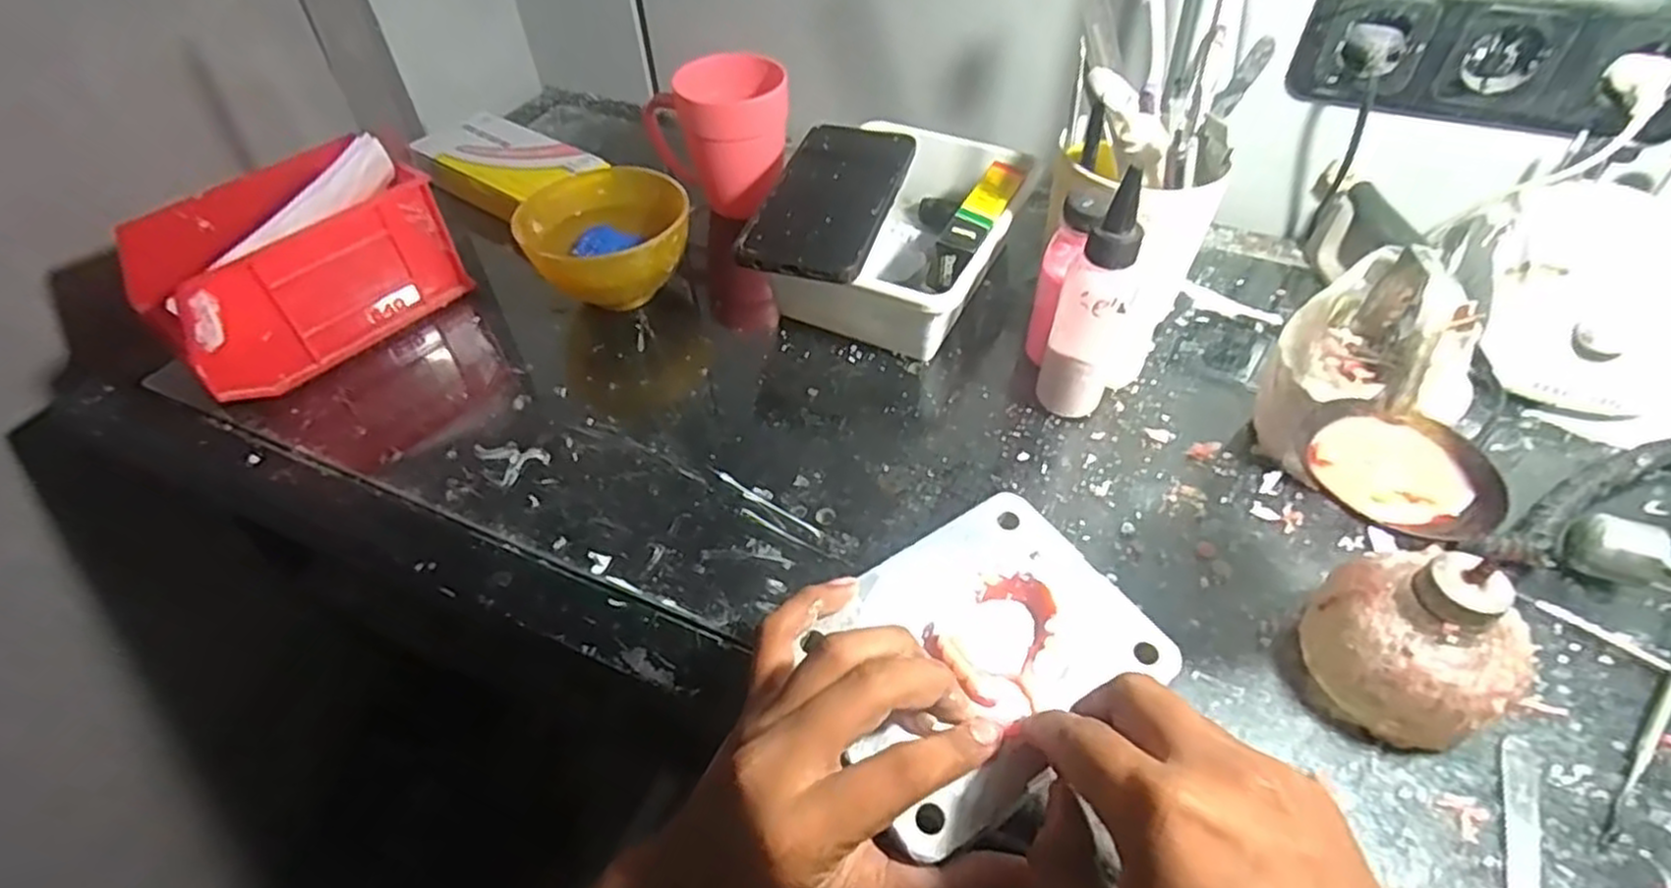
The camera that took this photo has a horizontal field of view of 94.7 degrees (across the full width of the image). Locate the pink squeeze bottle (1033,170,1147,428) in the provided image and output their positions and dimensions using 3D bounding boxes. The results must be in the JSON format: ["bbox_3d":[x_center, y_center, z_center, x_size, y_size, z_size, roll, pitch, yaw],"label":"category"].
[{"bbox_3d":[0.137,-0.070,0.411,0.035,0.143,0.030,22,54,20],"label":"pink squeeze bottle"}]

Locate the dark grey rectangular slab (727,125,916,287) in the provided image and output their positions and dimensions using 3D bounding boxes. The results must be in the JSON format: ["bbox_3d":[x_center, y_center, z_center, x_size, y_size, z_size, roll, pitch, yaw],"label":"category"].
[{"bbox_3d":[-0.001,-0.162,0.498,0.077,0.011,0.165,12,51,12],"label":"dark grey rectangular slab"}]

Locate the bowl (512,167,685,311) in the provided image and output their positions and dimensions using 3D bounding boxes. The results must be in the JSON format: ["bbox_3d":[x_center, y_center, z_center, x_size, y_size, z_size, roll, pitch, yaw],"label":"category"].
[{"bbox_3d":[-0.153,-0.135,0.528,0.106,0.065,0.115,-1,49,1],"label":"bowl"}]

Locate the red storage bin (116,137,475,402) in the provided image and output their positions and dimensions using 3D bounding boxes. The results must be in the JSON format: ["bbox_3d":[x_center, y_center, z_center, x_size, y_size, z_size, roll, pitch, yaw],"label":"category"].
[{"bbox_3d":[-0.340,-0.115,0.489,0.093,0.104,0.164,34,58,27],"label":"red storage bin"}]

